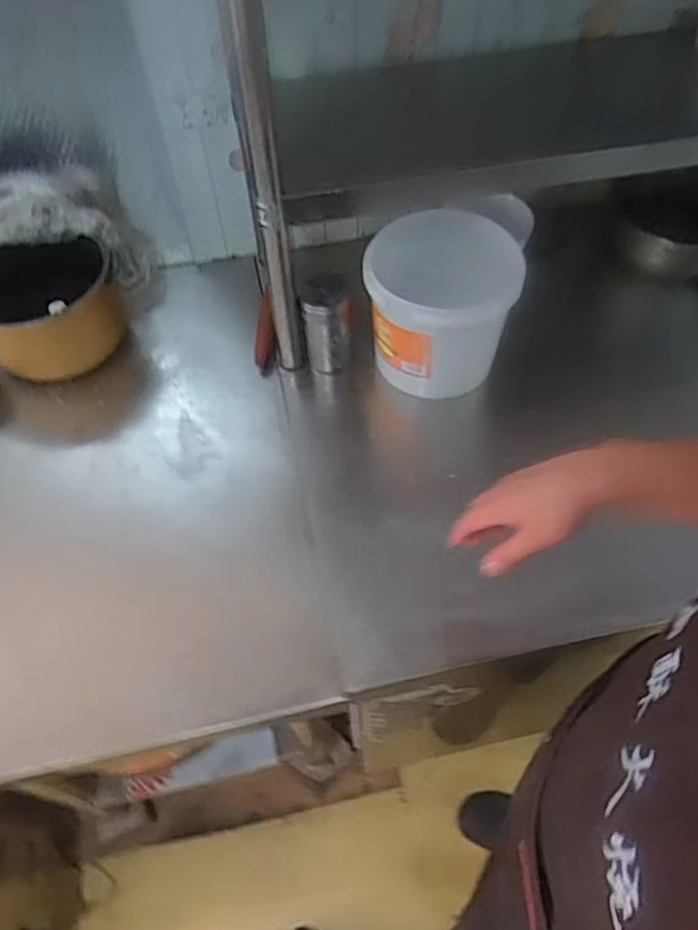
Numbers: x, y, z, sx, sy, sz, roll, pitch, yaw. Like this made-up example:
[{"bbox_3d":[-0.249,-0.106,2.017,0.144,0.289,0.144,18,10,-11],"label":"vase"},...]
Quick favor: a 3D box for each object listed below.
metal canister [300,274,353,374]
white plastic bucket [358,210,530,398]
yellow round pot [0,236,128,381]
[{"bbox_3d":[-0.030,-0.191,0.925,0.066,0.138,0.078,-4,56,-1],"label":"metal canister"},{"bbox_3d":[0.123,-0.215,0.894,0.187,0.166,0.187,-1,56,1],"label":"white plastic bucket"},{"bbox_3d":[-0.427,-0.216,0.930,0.204,0.161,0.159,-16,57,-9],"label":"yellow round pot"}]

